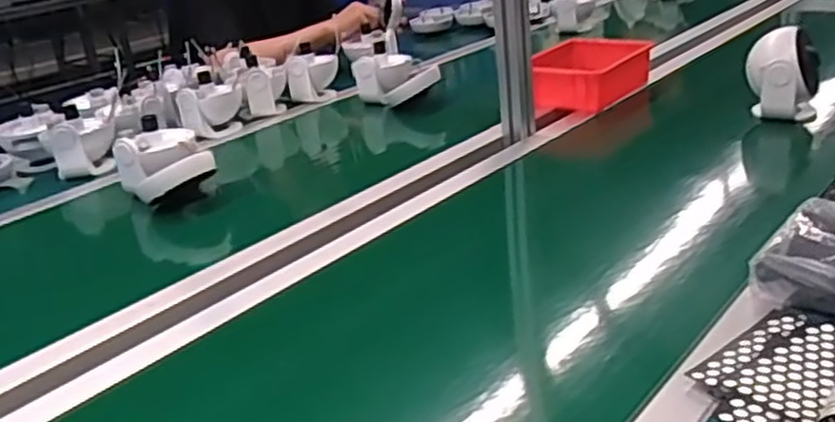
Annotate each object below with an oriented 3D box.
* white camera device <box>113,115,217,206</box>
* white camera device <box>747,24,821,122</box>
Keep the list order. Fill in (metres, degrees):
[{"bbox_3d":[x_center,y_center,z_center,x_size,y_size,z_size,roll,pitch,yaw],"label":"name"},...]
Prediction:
[{"bbox_3d":[-0.374,-0.075,1.110,0.122,0.093,0.140,-20,28,-26],"label":"white camera device"},{"bbox_3d":[0.554,-0.203,1.150,0.102,0.128,0.101,5,27,23],"label":"white camera device"}]

